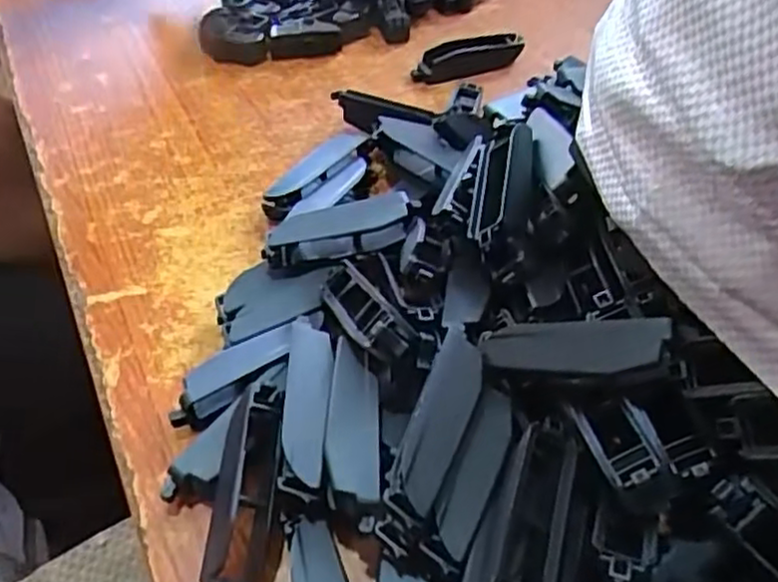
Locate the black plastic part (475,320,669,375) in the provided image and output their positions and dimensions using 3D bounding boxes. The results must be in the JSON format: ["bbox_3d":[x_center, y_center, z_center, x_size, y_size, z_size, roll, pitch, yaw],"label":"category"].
[{"bbox_3d":[0.061,0.019,0.243,0.061,0.006,0.017,-4,74,31],"label":"black plastic part"}]

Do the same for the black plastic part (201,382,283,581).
[{"bbox_3d":[-0.051,0.072,0.254,0.022,0.013,0.079,4,68,4],"label":"black plastic part"}]

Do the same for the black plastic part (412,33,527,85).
[{"bbox_3d":[0.053,-0.148,0.460,0.075,0.021,0.015,-16,51,-14],"label":"black plastic part"}]

